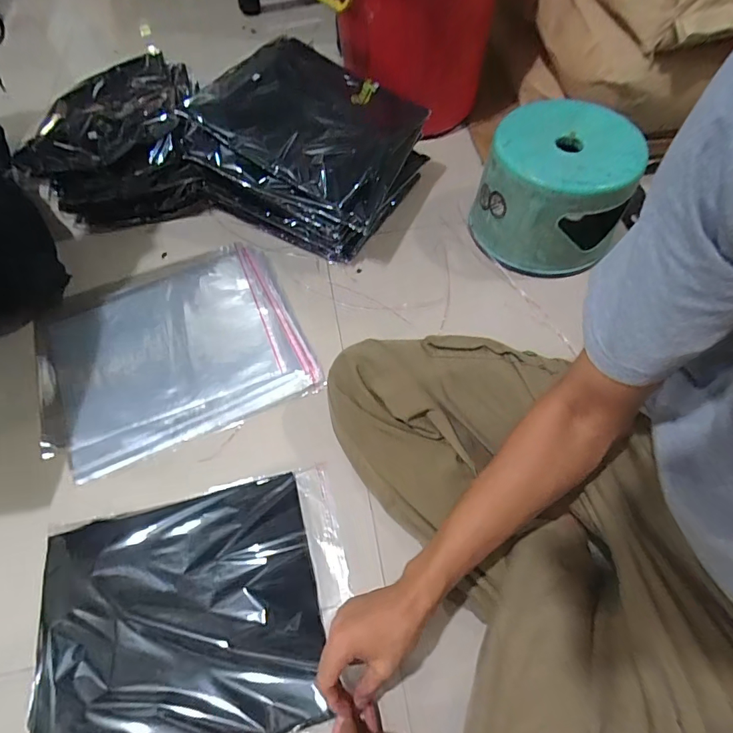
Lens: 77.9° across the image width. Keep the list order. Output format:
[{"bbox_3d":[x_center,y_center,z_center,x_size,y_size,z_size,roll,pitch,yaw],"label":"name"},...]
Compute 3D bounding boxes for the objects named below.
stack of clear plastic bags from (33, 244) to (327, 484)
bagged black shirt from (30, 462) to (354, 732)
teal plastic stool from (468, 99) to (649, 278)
[{"bbox_3d":[-0.318,-0.032,0.727,0.401,0.014,0.340,-23,62,-10],"label":"stack of clear plastic bags"},{"bbox_3d":[-0.200,0.287,0.535,0.353,0.032,0.279,-13,60,-5],"label":"bagged black shirt"},{"bbox_3d":[0.309,-0.296,0.768,0.221,0.175,0.233,15,61,10],"label":"teal plastic stool"}]

